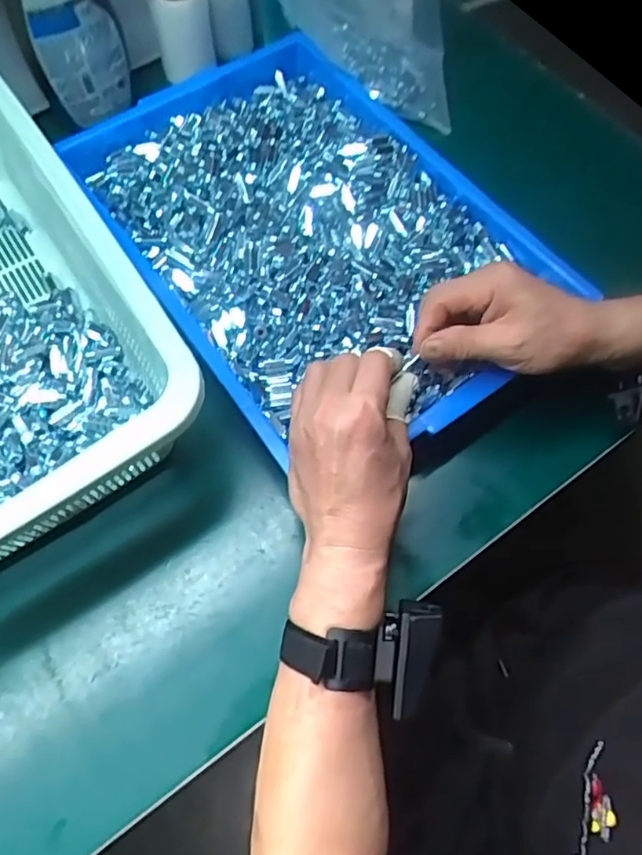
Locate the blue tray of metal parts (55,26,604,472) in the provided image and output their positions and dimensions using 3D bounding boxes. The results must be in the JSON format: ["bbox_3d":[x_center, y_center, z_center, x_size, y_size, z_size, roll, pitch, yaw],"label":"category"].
[{"bbox_3d":[-0.010,-0.183,0.545,0.302,0.057,0.446,-32,69,-14],"label":"blue tray of metal parts"}]

